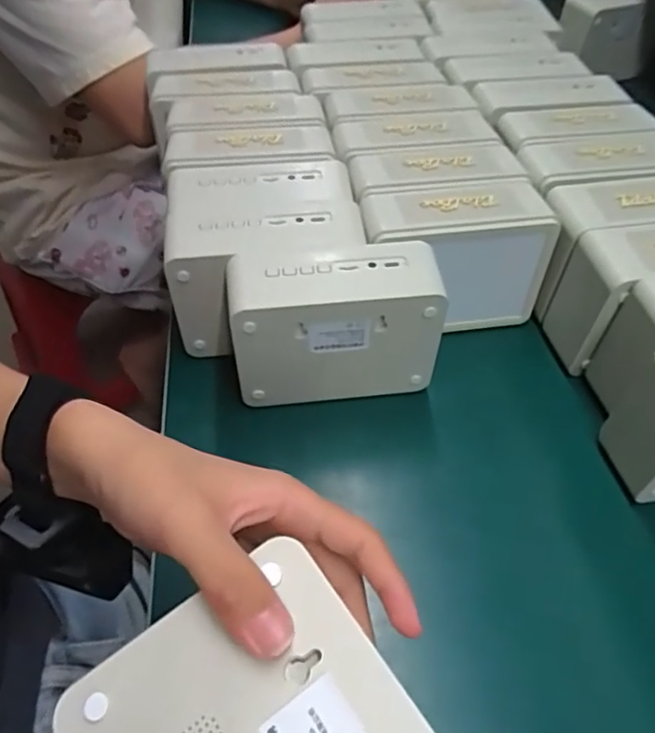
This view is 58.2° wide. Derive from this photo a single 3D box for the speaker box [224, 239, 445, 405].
[{"bbox_3d":[0.004,-0.024,0.419,0.137,0.112,0.052,-5,50,-6],"label":"speaker box"}]

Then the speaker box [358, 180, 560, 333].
[{"bbox_3d":[0.097,-0.079,0.466,0.139,0.114,0.061,-3,50,-5],"label":"speaker box"}]

